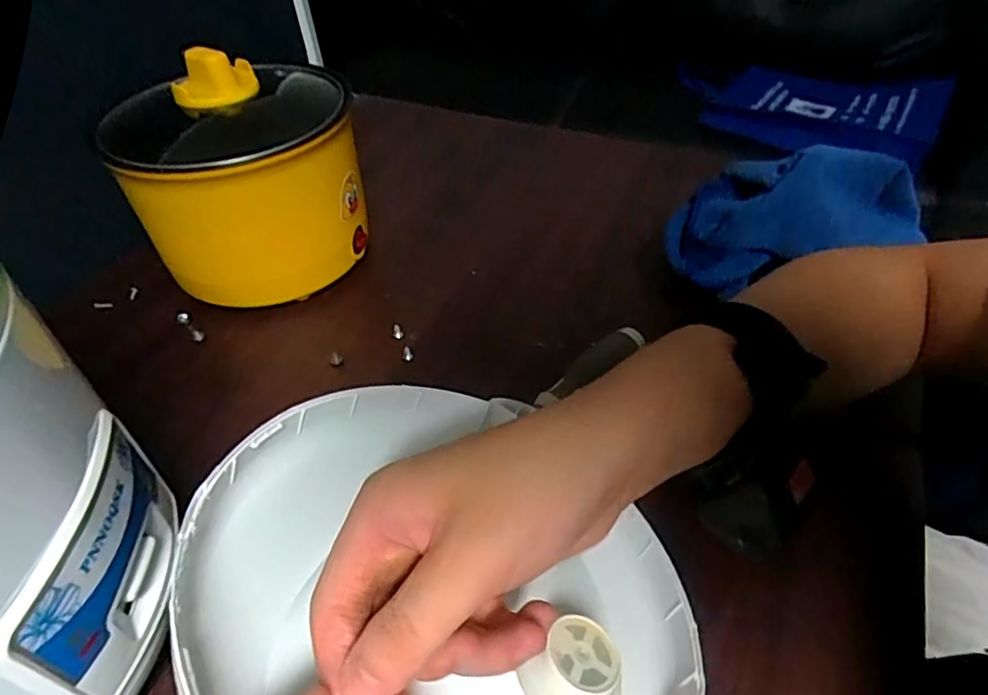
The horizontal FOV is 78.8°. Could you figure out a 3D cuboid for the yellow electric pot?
[{"bbox_3d":[-0.173,-0.124,0.445,0.137,0.153,0.140,-1,45,1],"label":"yellow electric pot"}]

